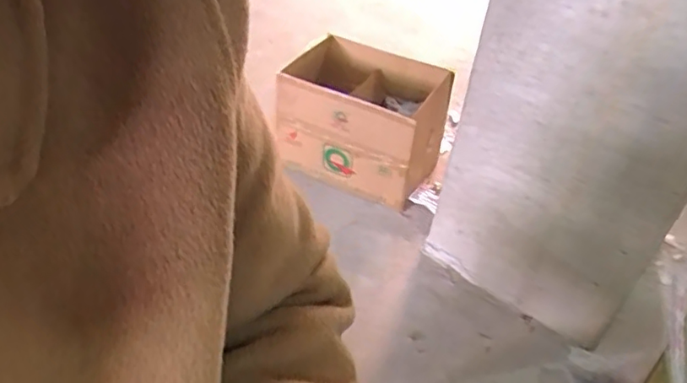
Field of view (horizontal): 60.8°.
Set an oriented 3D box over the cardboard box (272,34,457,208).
[{"bbox_3d":[0.046,-0.205,1.582,0.420,0.282,0.281,23,44,18],"label":"cardboard box"}]

